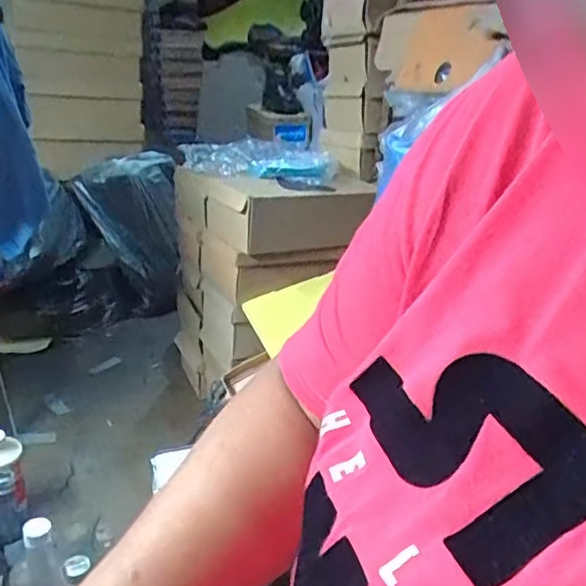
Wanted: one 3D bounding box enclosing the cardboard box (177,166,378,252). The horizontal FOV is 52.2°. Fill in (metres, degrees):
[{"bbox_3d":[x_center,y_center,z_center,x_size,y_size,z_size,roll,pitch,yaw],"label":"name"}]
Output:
[{"bbox_3d":[-0.023,-0.179,1.196,0.320,0.104,0.250,-9,27,-31],"label":"cardboard box"}]

